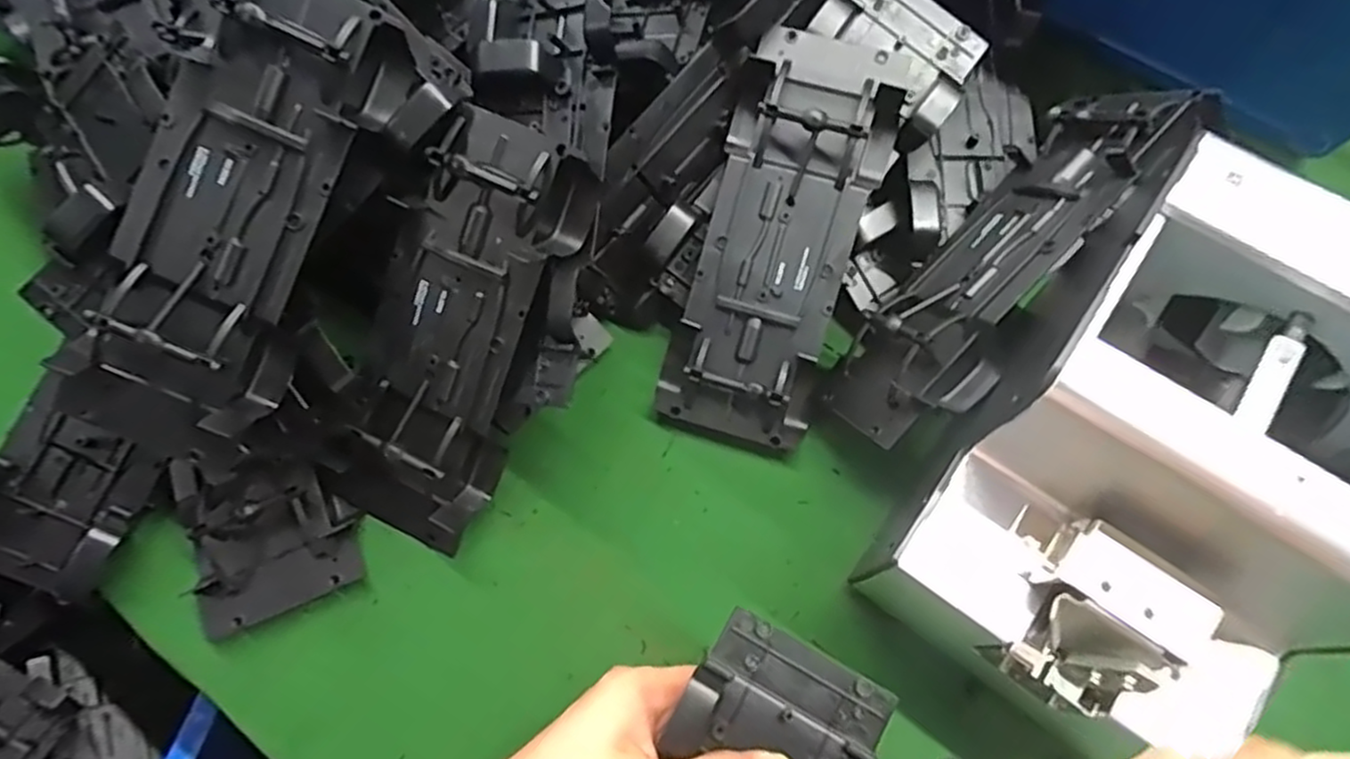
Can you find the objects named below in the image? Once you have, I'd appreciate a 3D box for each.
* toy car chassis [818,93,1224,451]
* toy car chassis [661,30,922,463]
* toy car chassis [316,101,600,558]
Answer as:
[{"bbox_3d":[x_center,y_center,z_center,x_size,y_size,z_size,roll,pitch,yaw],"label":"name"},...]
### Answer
[{"bbox_3d":[0.141,-0.052,0.316,0.027,0.073,0.188,39,93,-27],"label":"toy car chassis"},{"bbox_3d":[0.051,-0.067,0.348,0.078,0.041,0.198,18,93,8],"label":"toy car chassis"},{"bbox_3d":[-0.098,-0.015,0.316,0.068,0.031,0.194,27,105,11],"label":"toy car chassis"}]

